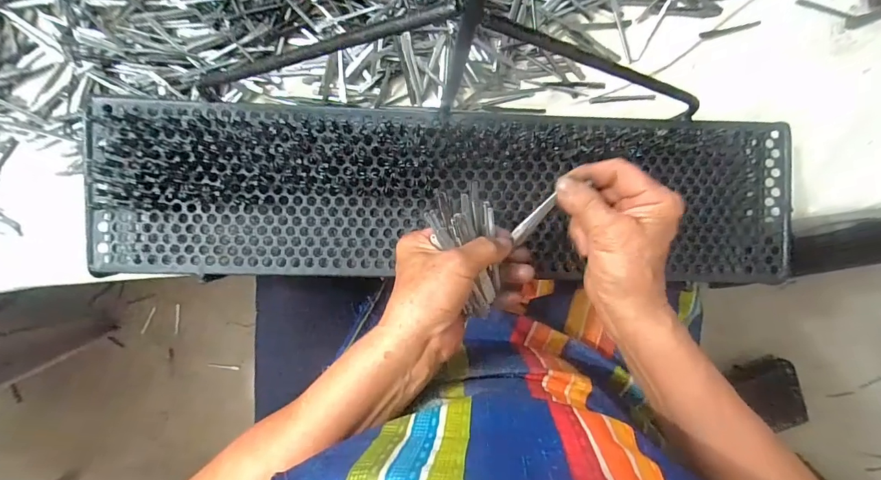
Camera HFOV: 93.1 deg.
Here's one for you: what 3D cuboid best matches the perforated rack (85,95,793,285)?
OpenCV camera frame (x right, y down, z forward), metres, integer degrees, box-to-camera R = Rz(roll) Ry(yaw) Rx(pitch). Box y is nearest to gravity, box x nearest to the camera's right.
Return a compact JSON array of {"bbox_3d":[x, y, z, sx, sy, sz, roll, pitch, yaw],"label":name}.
[{"bbox_3d":[0.012,-0.039,0.364,0.595,0.020,0.145,1,93,-4],"label":"perforated rack"}]

